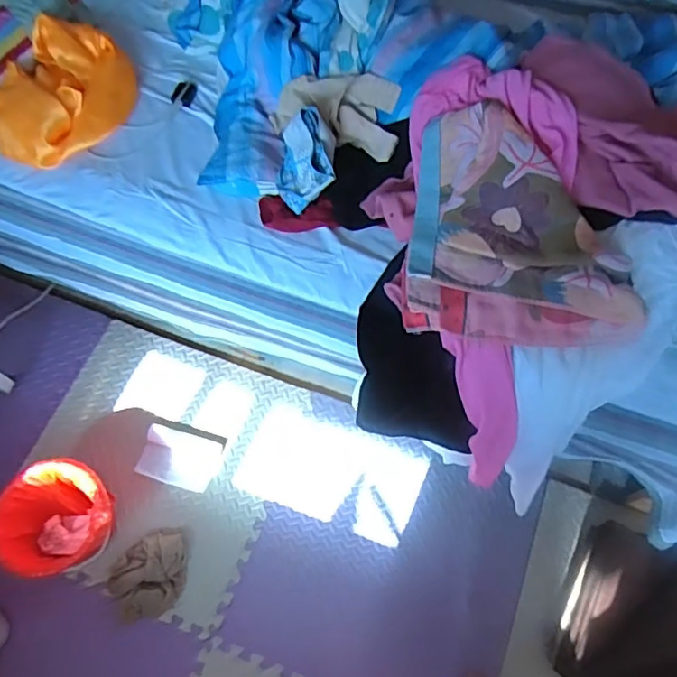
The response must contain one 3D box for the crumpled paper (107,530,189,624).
[{"bbox_3d":[-0.414,0.508,1.244,0.156,0.072,0.172,-5,65,-3],"label":"crumpled paper"}]

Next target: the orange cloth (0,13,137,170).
[{"bbox_3d":[-0.514,-0.464,1.088,0.213,0.066,0.313,20,71,-8],"label":"orange cloth"}]

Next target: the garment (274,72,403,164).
[{"bbox_3d":[-0.004,-0.417,1.066,0.241,0.076,0.131,14,66,6],"label":"garment"}]

